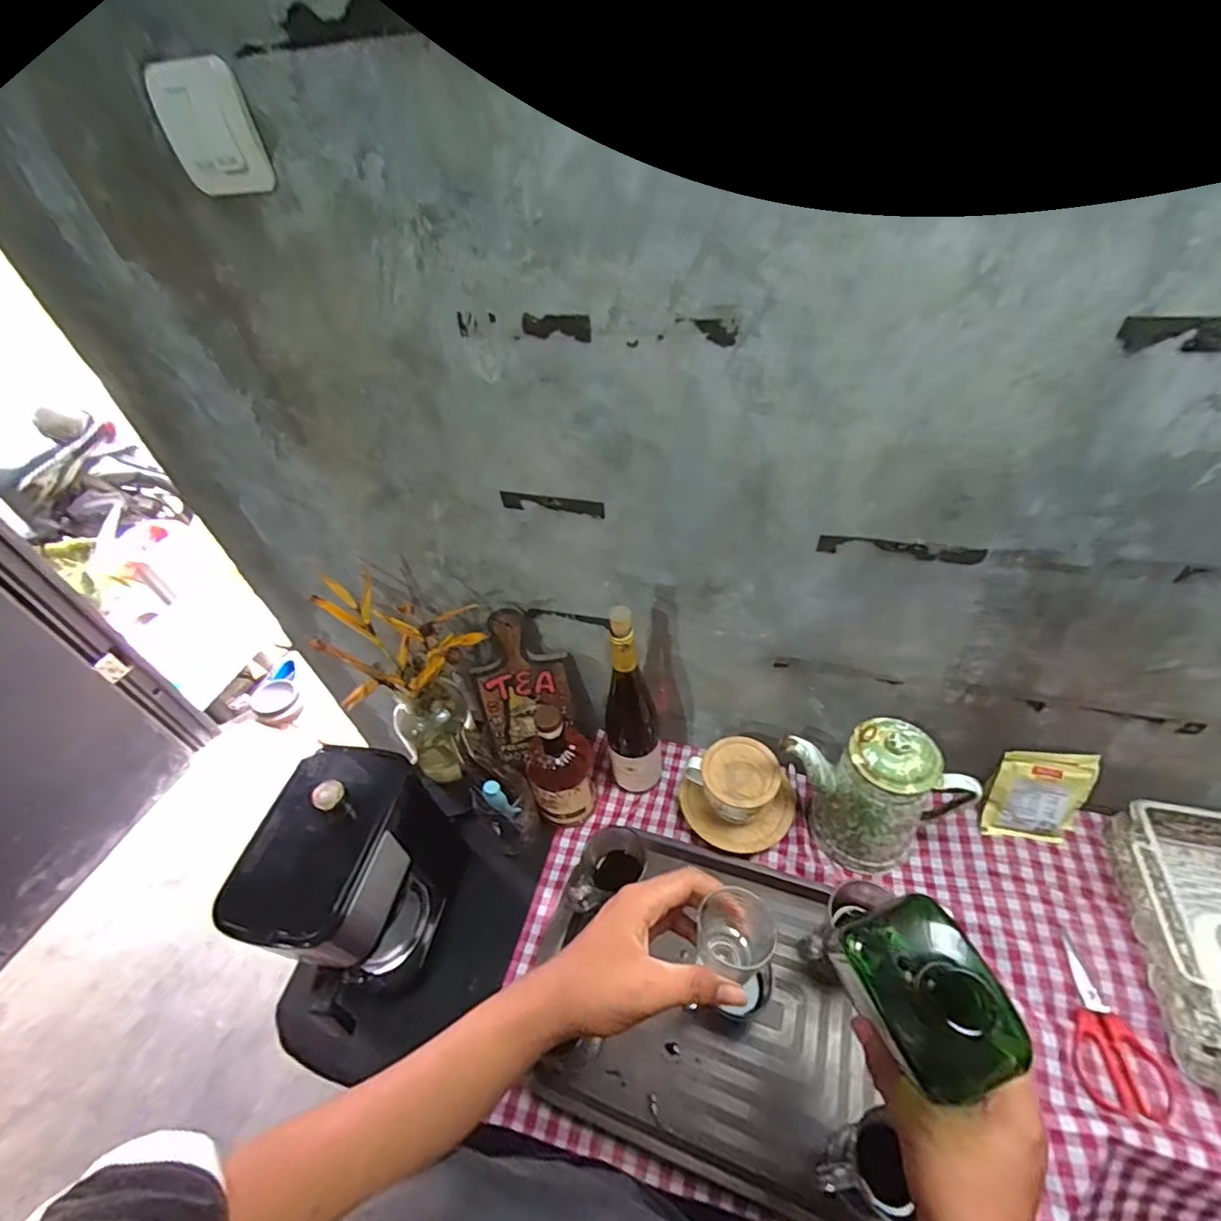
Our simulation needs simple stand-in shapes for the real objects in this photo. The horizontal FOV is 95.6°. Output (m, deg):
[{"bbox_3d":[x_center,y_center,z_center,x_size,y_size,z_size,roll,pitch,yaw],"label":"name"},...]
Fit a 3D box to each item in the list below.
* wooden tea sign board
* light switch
[{"bbox_3d":[-0.127,0.118,0.802,0.137,0.262,0.014,-6,27,-4],"label":"wooden tea sign board"},{"bbox_3d":[-0.321,-0.382,0.441,0.088,0.081,0.012,8,42,16],"label":"light switch"}]

